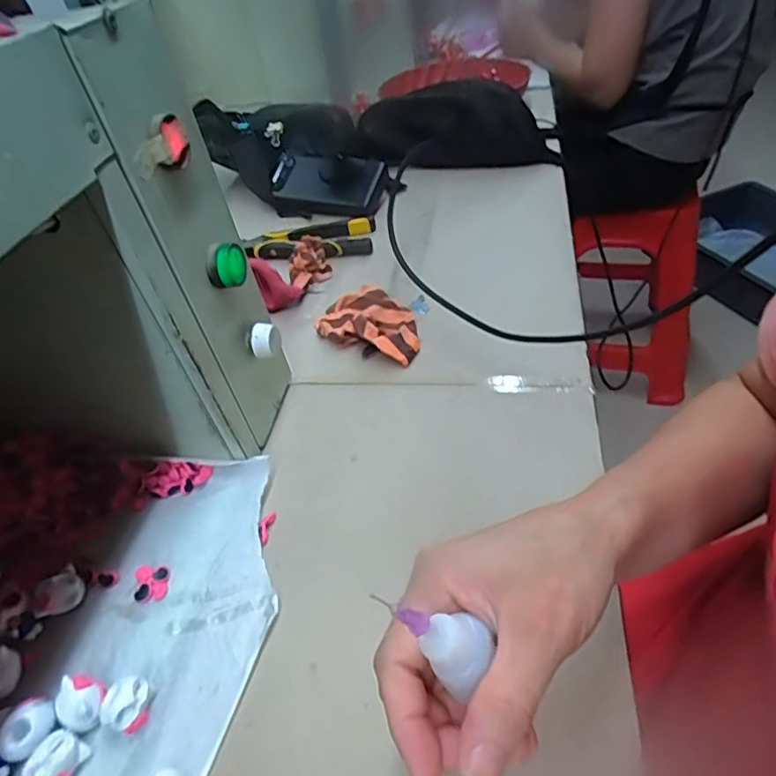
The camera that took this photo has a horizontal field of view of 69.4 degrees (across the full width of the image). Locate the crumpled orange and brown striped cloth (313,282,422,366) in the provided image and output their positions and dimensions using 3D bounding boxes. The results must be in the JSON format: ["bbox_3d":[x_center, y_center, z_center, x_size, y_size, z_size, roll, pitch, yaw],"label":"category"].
[{"bbox_3d":[-0.010,-0.057,0.526,0.075,0.022,0.111,-32,50,-29],"label":"crumpled orange and brown striped cloth"}]

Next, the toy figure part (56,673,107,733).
[{"bbox_3d":[-0.158,0.163,0.290,0.024,0.020,0.023,-1,42,1],"label":"toy figure part"}]

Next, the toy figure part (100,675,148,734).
[{"bbox_3d":[-0.134,0.165,0.291,0.022,0.022,0.024,28,50,29],"label":"toy figure part"}]

